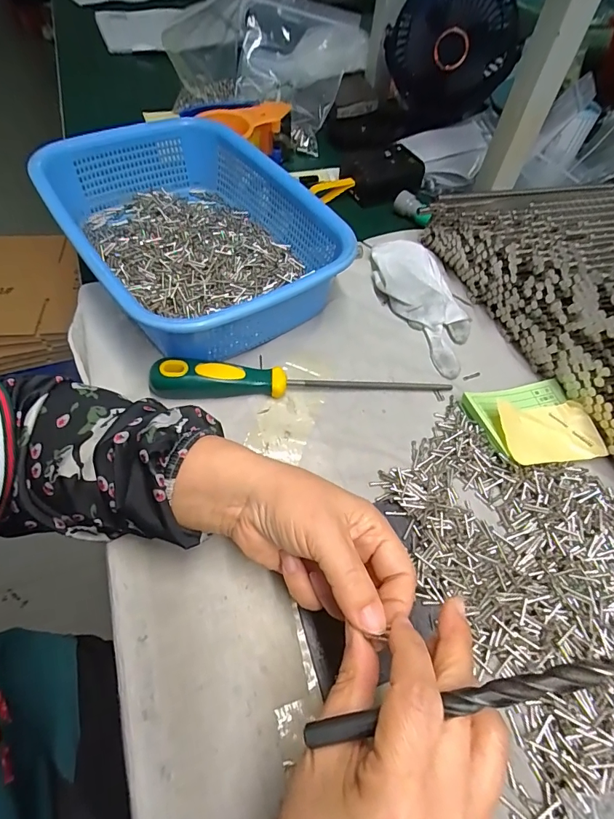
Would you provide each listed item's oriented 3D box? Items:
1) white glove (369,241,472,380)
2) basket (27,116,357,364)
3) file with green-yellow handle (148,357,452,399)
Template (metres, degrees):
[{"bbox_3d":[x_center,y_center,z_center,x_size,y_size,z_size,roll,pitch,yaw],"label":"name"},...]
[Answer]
[{"bbox_3d":[0.122,-0.111,0.422,0.077,0.017,0.166,-19,60,-15],"label":"white glove"},{"bbox_3d":[-0.104,-0.170,0.410,0.216,0.077,0.287,-32,64,-22],"label":"basket"},{"bbox_3d":[-0.001,-0.026,0.350,0.245,0.030,0.026,-2,57,-5],"label":"file with green-yellow handle"}]

